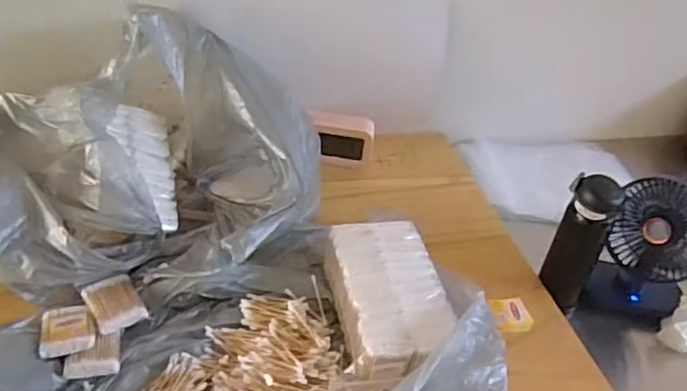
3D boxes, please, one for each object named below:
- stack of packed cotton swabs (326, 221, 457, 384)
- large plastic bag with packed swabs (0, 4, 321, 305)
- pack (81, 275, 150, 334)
[{"bbox_3d":[0.056,0.125,0.745,0.131,0.070,0.202,-4,38,-12],"label":"stack of packed cotton swabs"},{"bbox_3d":[-0.277,-0.055,0.794,0.491,0.220,0.316,0,37,-7],"label":"large plastic bag with packed swabs"},{"bbox_3d":[-0.273,0.130,0.732,0.057,0.018,0.070,-21,44,-31],"label":"pack"}]

